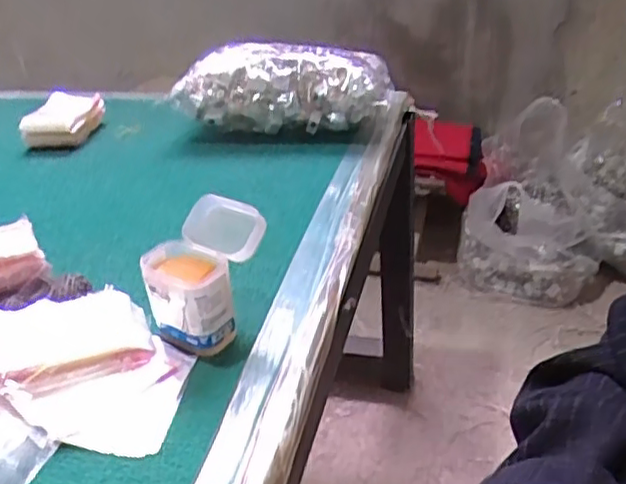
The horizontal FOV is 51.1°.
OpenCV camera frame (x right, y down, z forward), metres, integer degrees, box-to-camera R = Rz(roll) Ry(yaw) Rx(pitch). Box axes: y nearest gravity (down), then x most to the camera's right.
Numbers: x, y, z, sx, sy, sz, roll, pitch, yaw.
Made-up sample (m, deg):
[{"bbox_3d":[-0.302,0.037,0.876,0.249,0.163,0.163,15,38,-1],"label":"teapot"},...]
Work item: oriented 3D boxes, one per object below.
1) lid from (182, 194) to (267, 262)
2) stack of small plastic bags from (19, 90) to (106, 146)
[{"bbox_3d":[-0.070,-0.012,0.513,0.068,0.007,0.045,20,74,25],"label":"lid"},{"bbox_3d":[-0.347,-0.166,0.908,0.086,0.054,0.117,-2,30,4],"label":"stack of small plastic bags"}]

